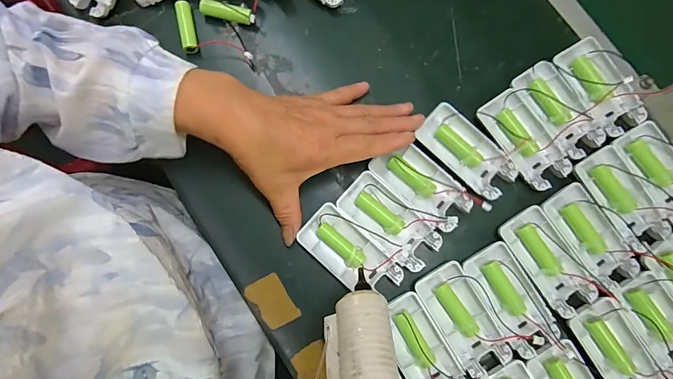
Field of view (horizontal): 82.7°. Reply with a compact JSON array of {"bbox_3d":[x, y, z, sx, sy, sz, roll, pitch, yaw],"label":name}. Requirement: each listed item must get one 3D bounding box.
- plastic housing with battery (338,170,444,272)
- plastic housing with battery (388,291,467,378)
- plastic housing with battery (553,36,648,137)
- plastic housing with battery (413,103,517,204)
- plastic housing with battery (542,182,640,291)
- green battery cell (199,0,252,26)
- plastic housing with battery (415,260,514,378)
[{"bbox_3d":[0.048,0.029,0.349,0.093,0.018,0.042,42,83,4],"label":"plastic housing with battery"},{"bbox_3d":[0.073,0.140,0.330,0.044,0.018,0.095,-31,84,-6],"label":"plastic housing with battery"},{"bbox_3d":[0.250,-0.097,0.364,0.045,0.014,0.093,-33,85,-6],"label":"plastic housing with battery"},{"bbox_3d":[0.120,-0.035,0.357,0.094,0.015,0.042,43,83,4],"label":"plastic housing with battery"},{"bbox_3d":[0.229,0.043,0.347,0.047,0.013,0.093,-29,84,-6],"label":"plastic housing with battery"},{"bbox_3d":[-0.109,-0.175,0.376,0.051,0.012,0.012,15,82,0],"label":"green battery cell"},{"bbox_3d":[0.112,0.112,0.332,0.048,0.015,0.094,-30,84,-6],"label":"plastic housing with battery"}]

